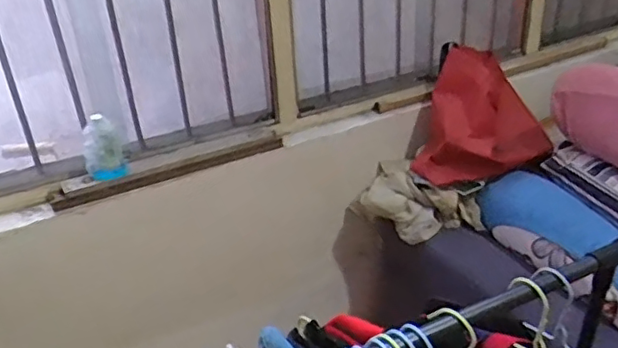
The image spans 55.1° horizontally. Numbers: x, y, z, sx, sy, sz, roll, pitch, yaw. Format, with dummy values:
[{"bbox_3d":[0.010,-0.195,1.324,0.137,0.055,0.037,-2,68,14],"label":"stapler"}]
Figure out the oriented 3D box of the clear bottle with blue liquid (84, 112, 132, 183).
[{"bbox_3d":[-0.448,-0.056,1.293,0.086,0.151,0.074,-14,32,-18],"label":"clear bottle with blue liquid"}]

